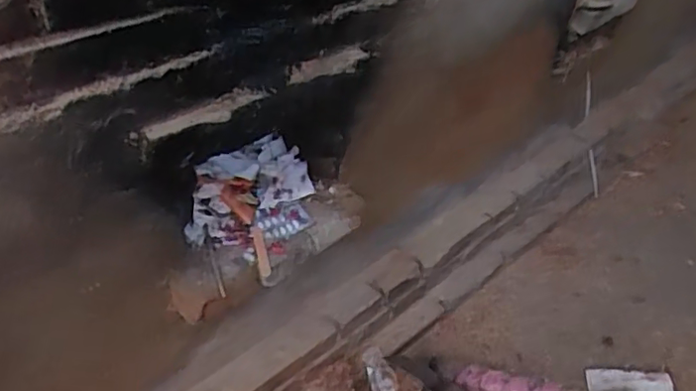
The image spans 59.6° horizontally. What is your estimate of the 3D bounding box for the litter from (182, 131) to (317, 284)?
[{"bbox_3d":[-0.155,0.002,0.990,0.179,0.054,0.226,33,66,-13],"label":"litter"}]

